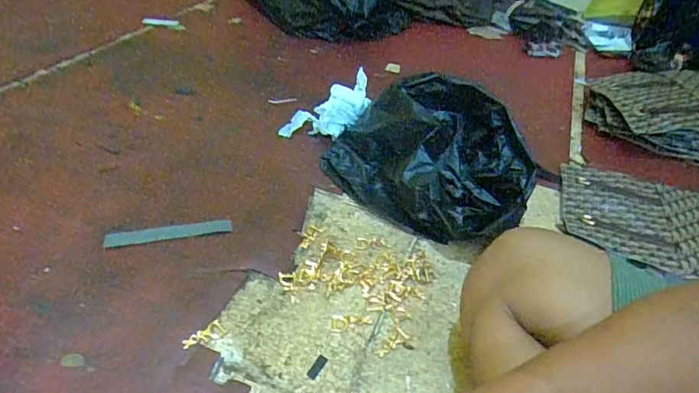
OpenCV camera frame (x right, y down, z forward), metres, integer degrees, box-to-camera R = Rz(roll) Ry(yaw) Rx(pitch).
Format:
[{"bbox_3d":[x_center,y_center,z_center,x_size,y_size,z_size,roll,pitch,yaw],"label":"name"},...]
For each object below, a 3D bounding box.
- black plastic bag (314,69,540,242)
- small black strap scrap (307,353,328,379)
[{"bbox_3d":[0.112,-0.066,0.698,0.320,0.149,0.188,28,45,22],"label":"black plastic bag"},{"bbox_3d":[-0.034,0.181,0.497,0.012,0.004,0.028,22,43,19],"label":"small black strap scrap"}]

